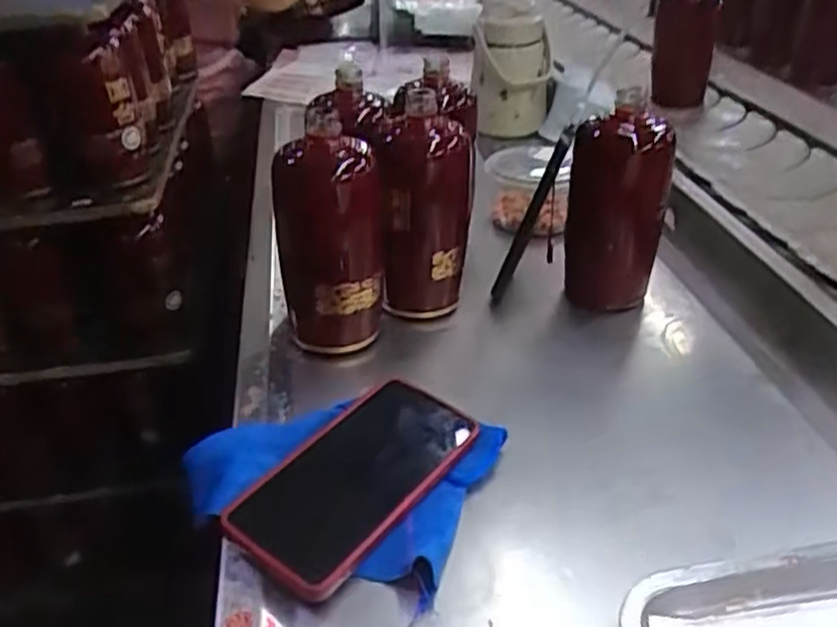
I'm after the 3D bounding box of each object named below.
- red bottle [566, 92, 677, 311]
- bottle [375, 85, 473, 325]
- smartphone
[{"bbox_3d":[0.178,-0.091,0.689,0.087,0.187,0.074,6,33,13],"label":"red bottle"},{"bbox_3d":[0.005,-0.078,0.672,0.084,0.208,0.083,-2,32,0],"label":"bottle"},{"bbox_3d":[-0.038,0.100,0.479,0.086,0.012,0.167,25,42,24],"label":"smartphone"}]

